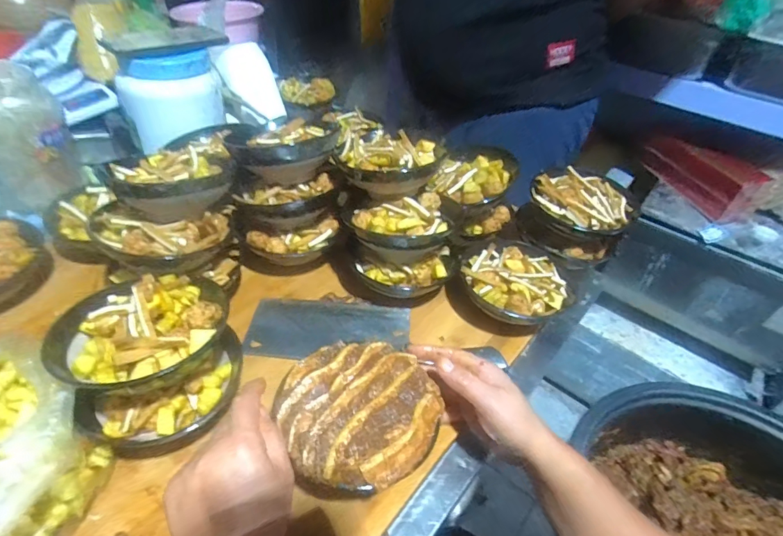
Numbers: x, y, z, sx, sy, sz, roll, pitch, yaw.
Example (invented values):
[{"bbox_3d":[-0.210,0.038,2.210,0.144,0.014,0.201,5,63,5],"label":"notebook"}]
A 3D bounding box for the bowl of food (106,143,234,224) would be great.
[{"bbox_3d":[-0.219,-0.091,0.459,0.096,0.052,0.122,25,43,20],"label":"bowl of food"}]

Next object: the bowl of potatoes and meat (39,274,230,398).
[{"bbox_3d":[-0.203,0.055,0.362,0.132,0.066,0.105,-20,47,-28],"label":"bowl of potatoes and meat"}]

